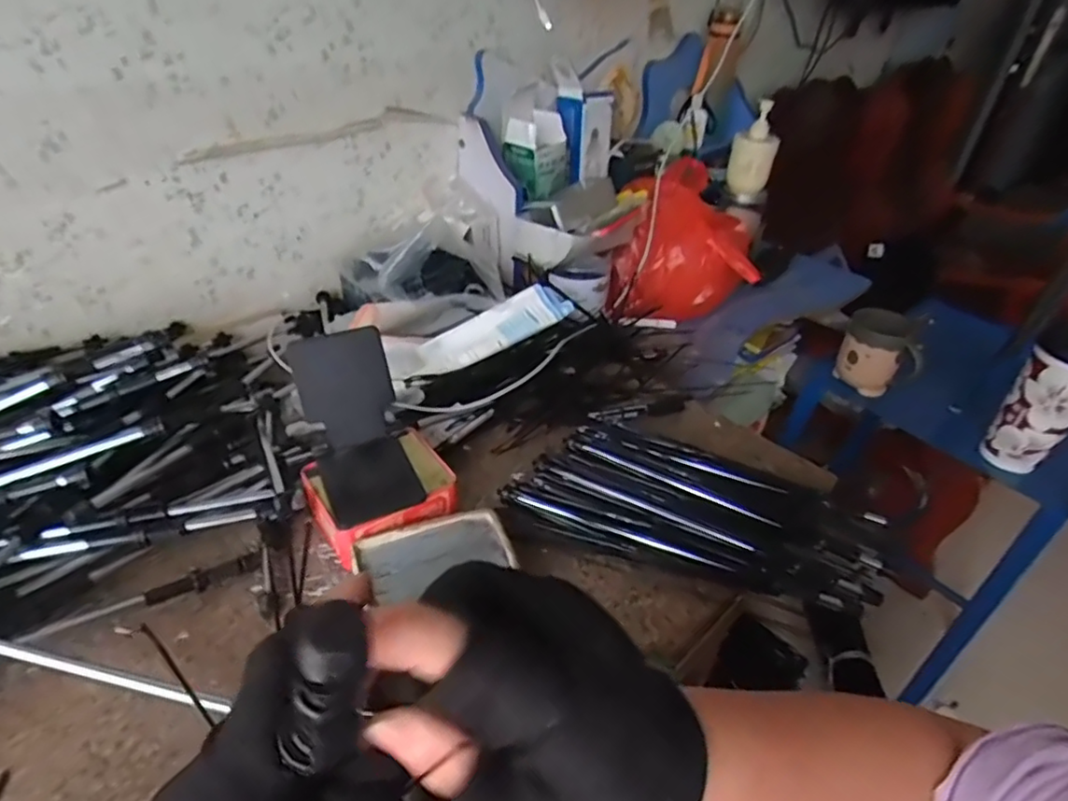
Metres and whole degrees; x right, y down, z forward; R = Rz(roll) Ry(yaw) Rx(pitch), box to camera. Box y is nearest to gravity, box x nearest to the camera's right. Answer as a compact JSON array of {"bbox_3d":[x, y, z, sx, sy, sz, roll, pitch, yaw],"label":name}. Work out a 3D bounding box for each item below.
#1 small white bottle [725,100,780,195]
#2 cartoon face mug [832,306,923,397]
[{"bbox_3d":[0.392,-0.444,1.074,0.074,0.148,0.060,12,39,10],"label":"small white bottle"},{"bbox_3d":[0.494,-0.070,0.868,0.096,0.110,0.079,15,39,14],"label":"cartoon face mug"}]

